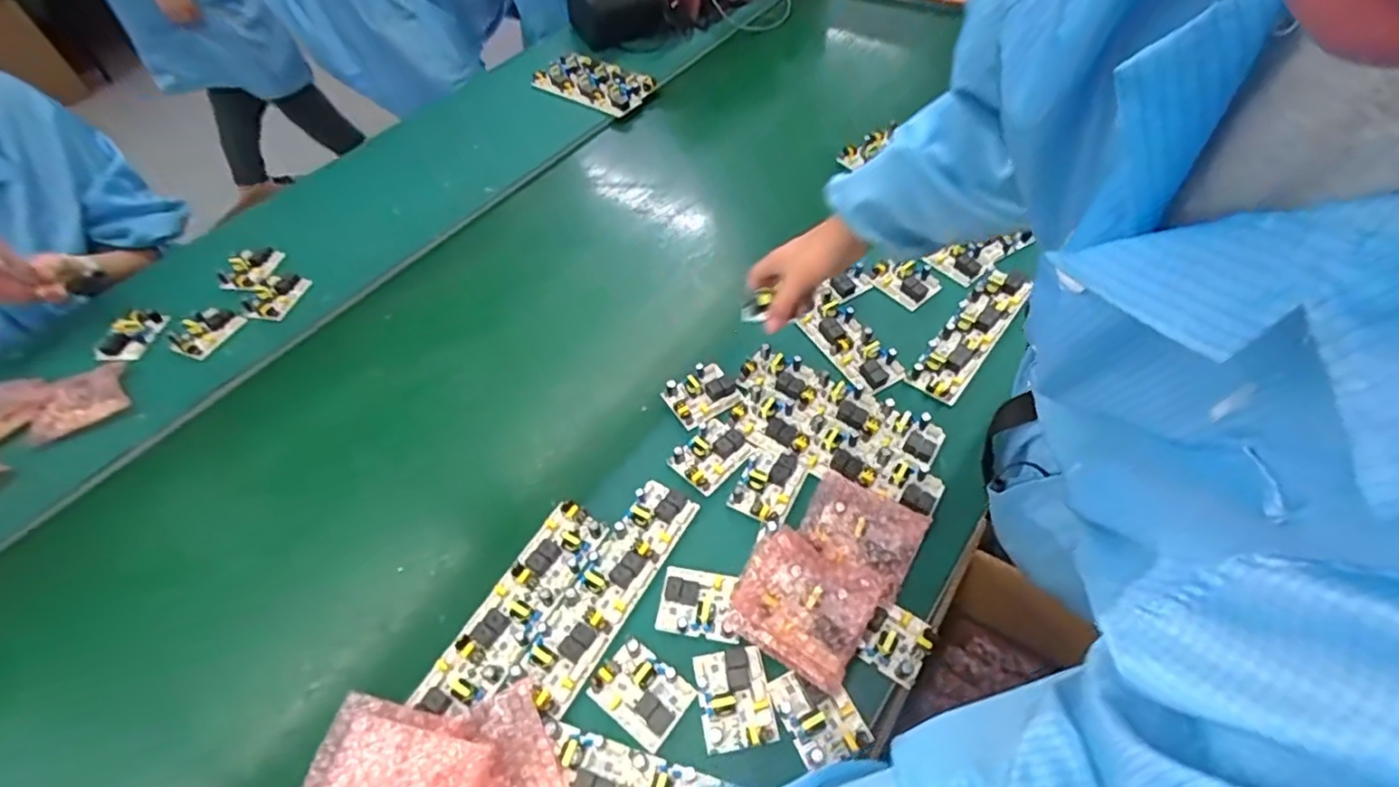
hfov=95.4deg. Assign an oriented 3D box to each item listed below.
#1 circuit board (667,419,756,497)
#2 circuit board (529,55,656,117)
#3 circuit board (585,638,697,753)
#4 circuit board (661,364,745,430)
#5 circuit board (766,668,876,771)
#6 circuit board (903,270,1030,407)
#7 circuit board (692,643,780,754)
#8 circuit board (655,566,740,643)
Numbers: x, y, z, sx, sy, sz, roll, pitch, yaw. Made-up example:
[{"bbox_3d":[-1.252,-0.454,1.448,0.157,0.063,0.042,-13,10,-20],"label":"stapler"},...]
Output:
[{"bbox_3d":[0.012,0.064,0.708,0.066,0.020,0.086,35,63,26],"label":"circuit board"},{"bbox_3d":[-0.210,-0.602,1.235,0.232,0.033,0.116,31,61,24],"label":"circuit board"},{"bbox_3d":[-0.054,0.264,0.567,0.081,0.019,0.060,31,61,24],"label":"circuit board"},{"bbox_3d":[0.002,-0.005,0.746,0.081,0.023,0.064,-27,56,-16],"label":"circuit board"},{"bbox_3d":[0.103,0.277,0.555,0.060,0.016,0.081,-25,56,-14],"label":"circuit board"},{"bbox_3d":[0.340,-0.079,0.794,0.063,0.019,0.230,33,62,25],"label":"circuit board"},{"bbox_3d":[0.030,0.265,0.559,0.060,0.022,0.080,-11,54,-4],"label":"circuit board"},{"bbox_3d":[0.000,0.201,0.613,0.075,0.014,0.058,7,54,9],"label":"circuit board"}]

